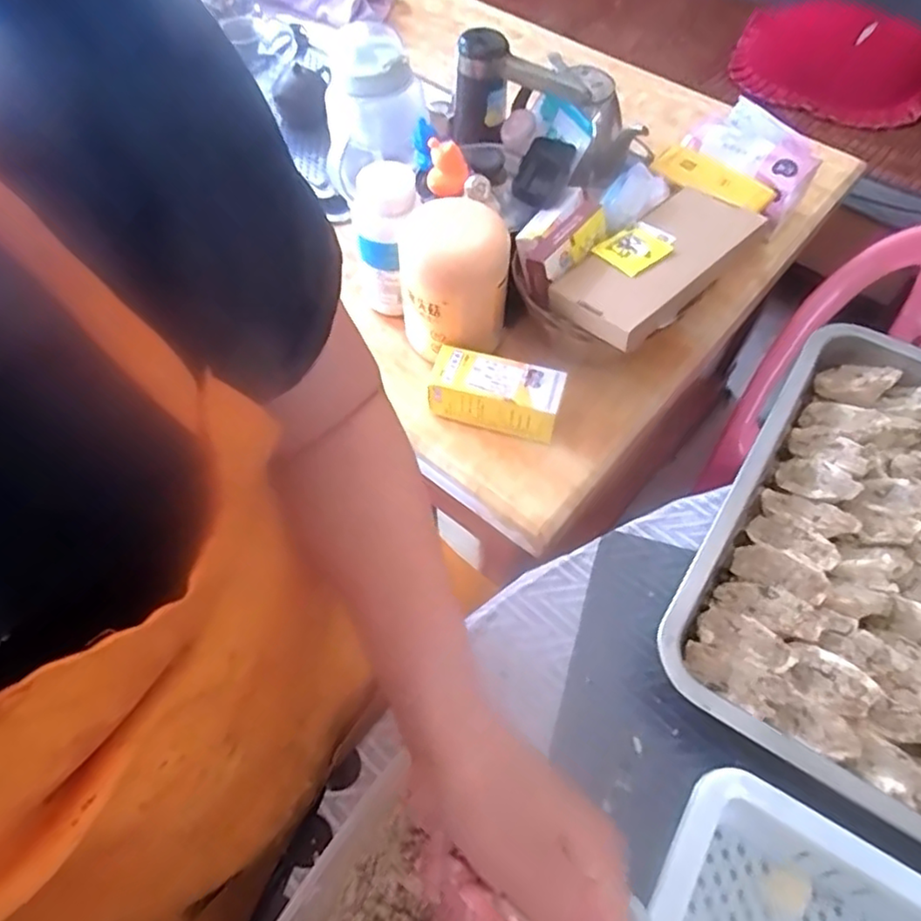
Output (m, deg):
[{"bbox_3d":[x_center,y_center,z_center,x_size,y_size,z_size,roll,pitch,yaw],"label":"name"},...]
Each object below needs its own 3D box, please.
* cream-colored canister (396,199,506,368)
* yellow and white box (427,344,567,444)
[{"bbox_3d":[-0.009,-0.189,0.682,0.104,0.148,0.118,-5,58,-5],"label":"cream-colored canister"},{"bbox_3d":[0.036,-0.070,0.683,0.136,0.060,0.060,16,59,8],"label":"yellow and white box"}]

